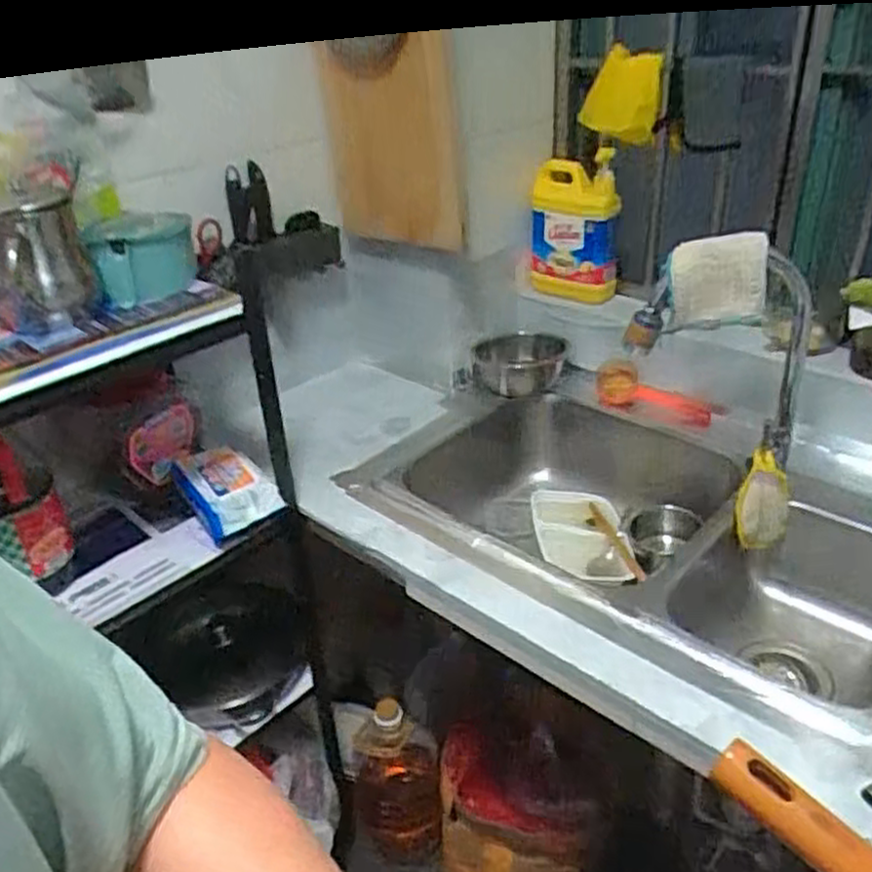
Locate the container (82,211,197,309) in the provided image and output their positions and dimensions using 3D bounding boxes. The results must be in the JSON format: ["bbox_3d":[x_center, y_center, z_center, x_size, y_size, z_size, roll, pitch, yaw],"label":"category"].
[{"bbox_3d":[-0.370,-0.233,0.974,0.134,0.087,0.127,-13,33,-15],"label":"container"}]

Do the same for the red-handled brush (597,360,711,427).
[{"bbox_3d":[0.359,-0.074,1.261,0.200,0.075,0.046,16,36,29],"label":"red-handled brush"}]

